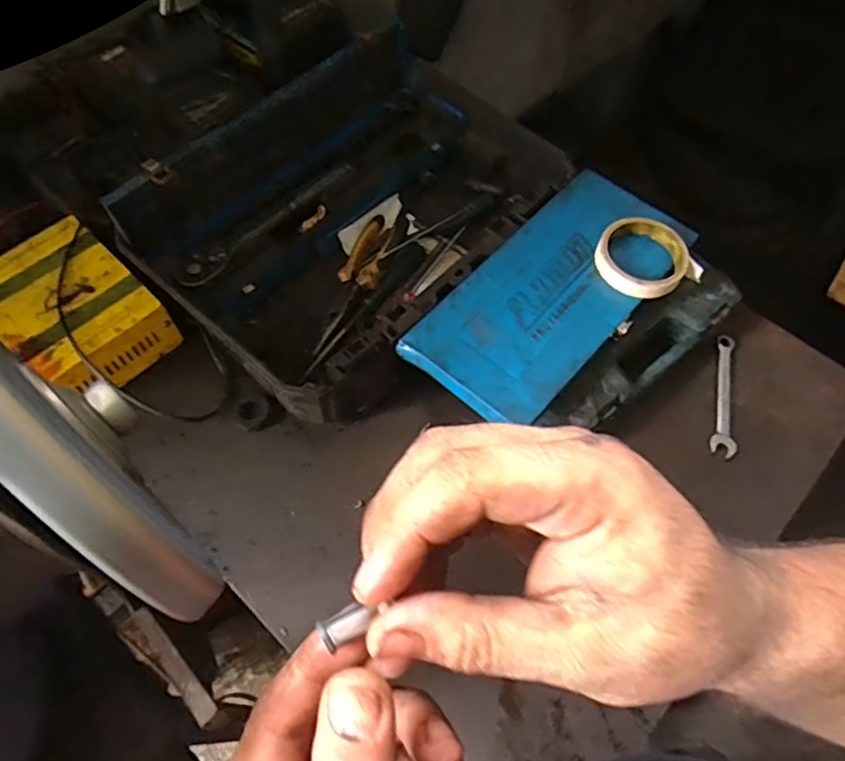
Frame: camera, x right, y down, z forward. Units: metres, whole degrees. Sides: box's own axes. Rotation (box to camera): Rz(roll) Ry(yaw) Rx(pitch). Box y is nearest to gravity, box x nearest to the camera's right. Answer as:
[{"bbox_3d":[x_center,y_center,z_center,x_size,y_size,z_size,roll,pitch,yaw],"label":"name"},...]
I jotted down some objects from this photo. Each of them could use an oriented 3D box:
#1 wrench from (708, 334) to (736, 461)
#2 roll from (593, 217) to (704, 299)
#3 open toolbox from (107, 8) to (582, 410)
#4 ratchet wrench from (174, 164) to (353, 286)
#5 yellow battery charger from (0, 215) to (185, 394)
[{"bbox_3d":[0.328,0.013,0.663,0.025,0.009,0.152,14,62,6],"label":"wrench"},{"bbox_3d":[0.227,-0.125,0.629,0.090,0.028,0.090,1,61,-1],"label":"roll"},{"bbox_3d":[-0.063,-0.195,0.703,0.335,0.119,0.459,39,67,18],"label":"open toolbox"},{"bbox_3d":[-0.167,-0.179,0.685,0.029,0.017,0.244,40,67,18],"label":"ratchet wrench"},{"bbox_3d":[-0.362,-0.069,0.639,0.190,0.070,0.135,41,68,18],"label":"yellow battery charger"}]

